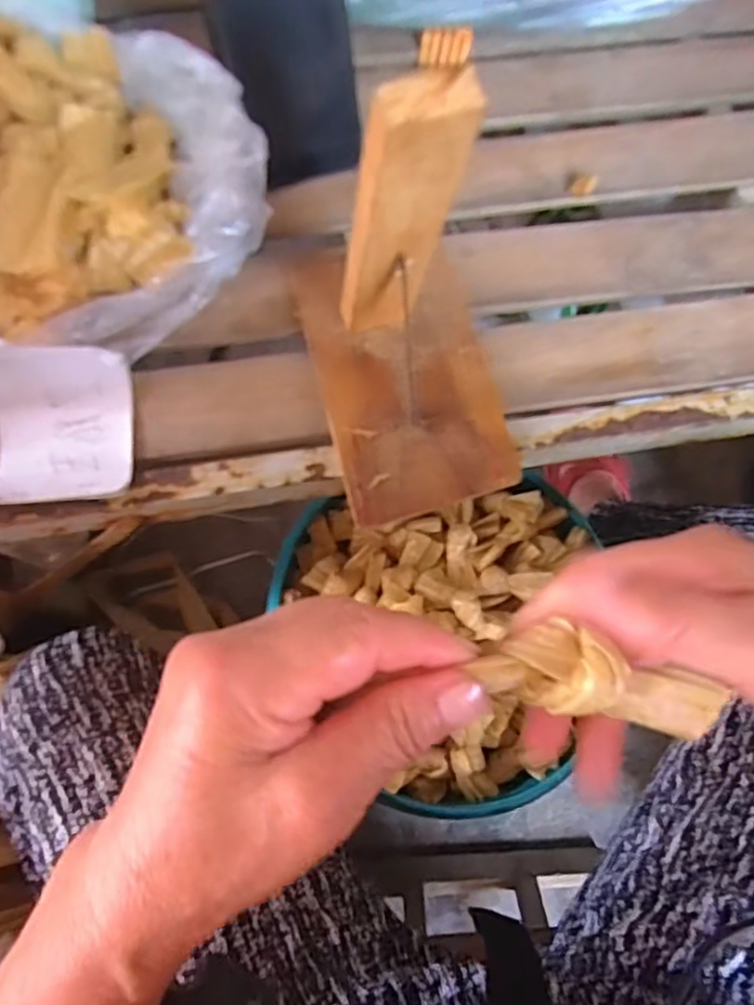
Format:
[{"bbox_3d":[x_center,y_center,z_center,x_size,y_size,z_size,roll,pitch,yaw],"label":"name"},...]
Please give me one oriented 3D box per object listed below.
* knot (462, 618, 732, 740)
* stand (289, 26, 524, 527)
[{"bbox_3d":[0.070,0.054,0.199,0.077,0.017,0.024,14,73,-3],"label":"knot"},{"bbox_3d":[0.022,-0.093,0.316,0.102,0.182,0.150,-13,75,-6],"label":"stand"}]

